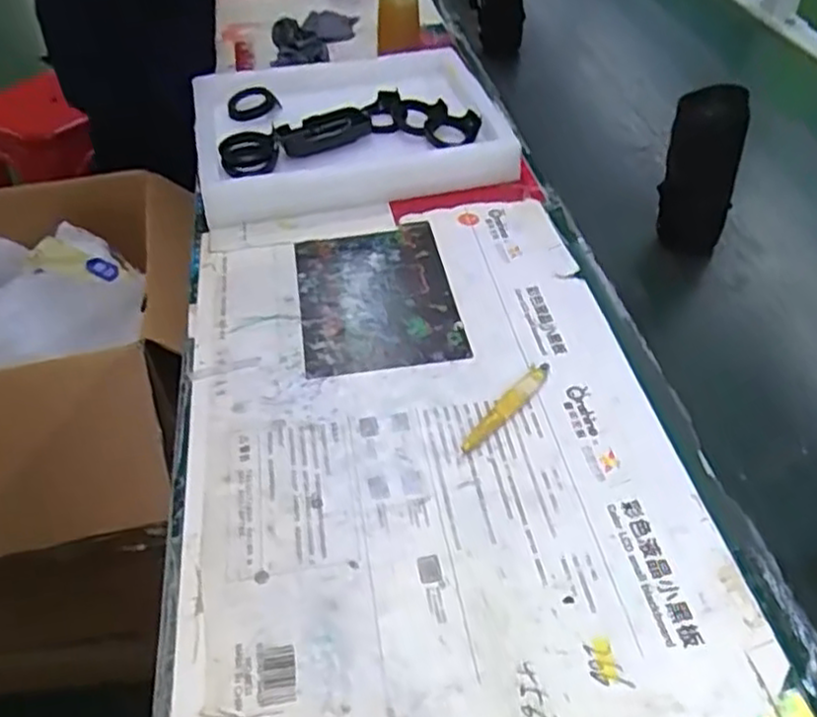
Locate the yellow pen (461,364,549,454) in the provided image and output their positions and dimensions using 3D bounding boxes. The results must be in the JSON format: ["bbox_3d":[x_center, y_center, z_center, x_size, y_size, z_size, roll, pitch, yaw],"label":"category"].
[{"bbox_3d":[0.082,0.037,0.584,0.019,0.010,0.114,29,51,27],"label":"yellow pen"}]

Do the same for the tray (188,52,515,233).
[{"bbox_3d":[-0.081,-0.292,0.885,0.346,0.047,0.297,-10,44,-10],"label":"tray"}]

